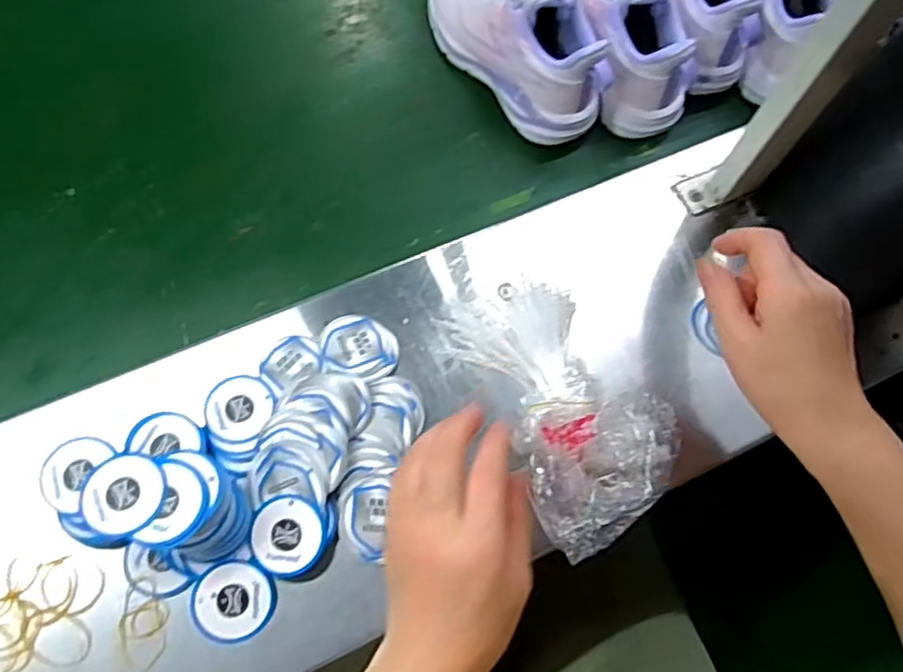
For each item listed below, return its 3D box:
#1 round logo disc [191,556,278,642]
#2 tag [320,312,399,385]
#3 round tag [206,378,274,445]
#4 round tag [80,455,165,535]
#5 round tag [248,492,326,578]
[{"bbox_3d":[-0.137,0.167,0.424,0.050,0.004,0.048,-12,82,-10],"label":"round logo disc"},{"bbox_3d":[-0.067,0.009,0.490,0.054,0.012,0.059,0,63,-1],"label":"tag"},{"bbox_3d":[-0.149,0.050,0.471,0.045,0.004,0.048,0,63,-1],"label":"round tag"},{"bbox_3d":[-0.193,0.093,0.396,0.048,0.004,0.046,-1,68,2],"label":"round tag"},{"bbox_3d":[-0.105,0.129,0.433,0.047,0.004,0.049,-1,77,3],"label":"round tag"}]

